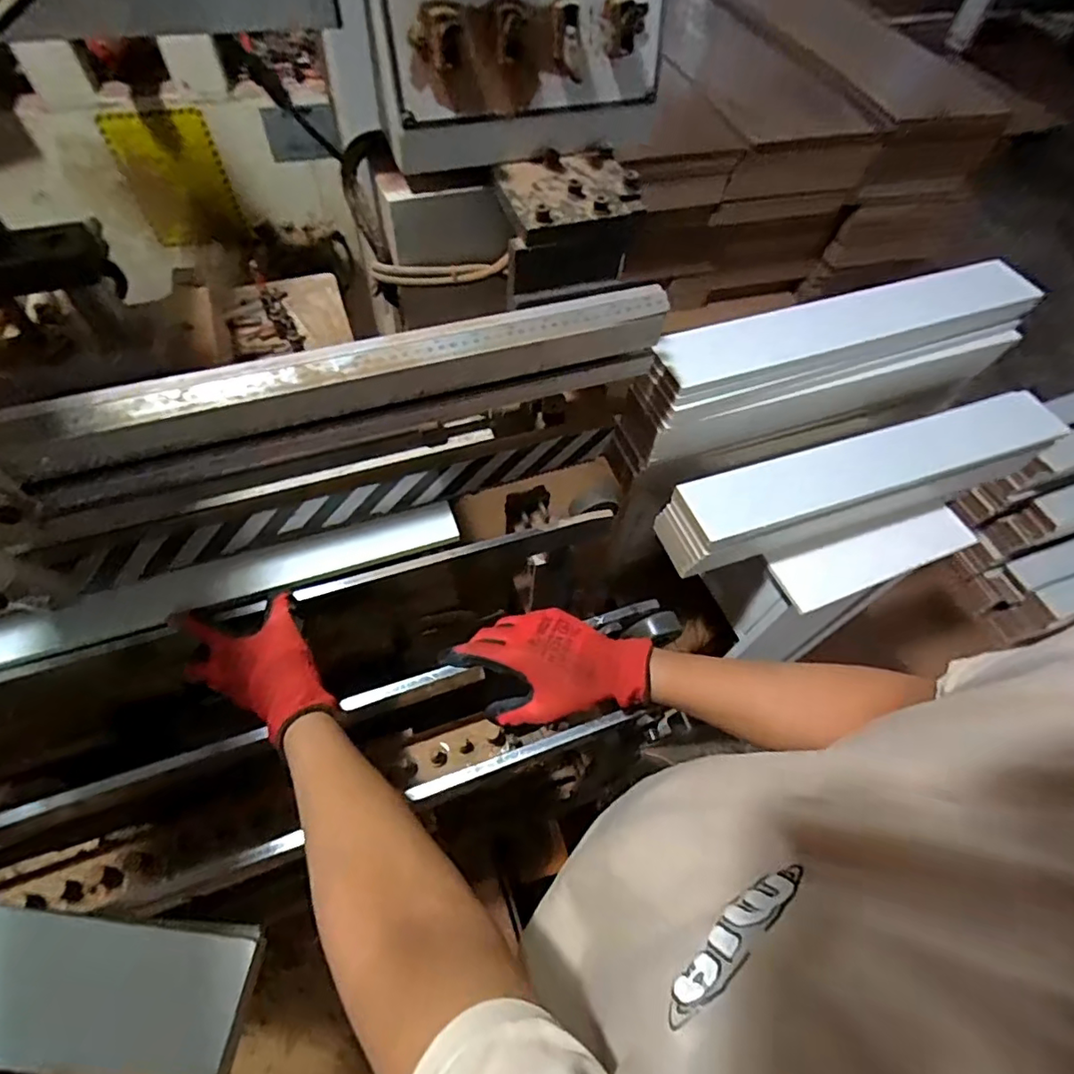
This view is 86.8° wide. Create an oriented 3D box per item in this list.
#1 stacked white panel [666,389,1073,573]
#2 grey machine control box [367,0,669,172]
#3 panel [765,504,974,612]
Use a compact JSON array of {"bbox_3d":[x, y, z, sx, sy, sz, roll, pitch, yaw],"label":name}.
[{"bbox_3d":[0.424,-0.073,0.743,0.542,0.112,0.087,-15,61,-13],"label":"stacked white panel"},{"bbox_3d":[-0.007,-0.378,0.429,0.229,0.151,0.057,-10,60,-11],"label":"grey machine control box"},{"bbox_3d":[0.451,0.024,0.755,0.295,0.018,0.069,-16,61,-14],"label":"panel"}]

